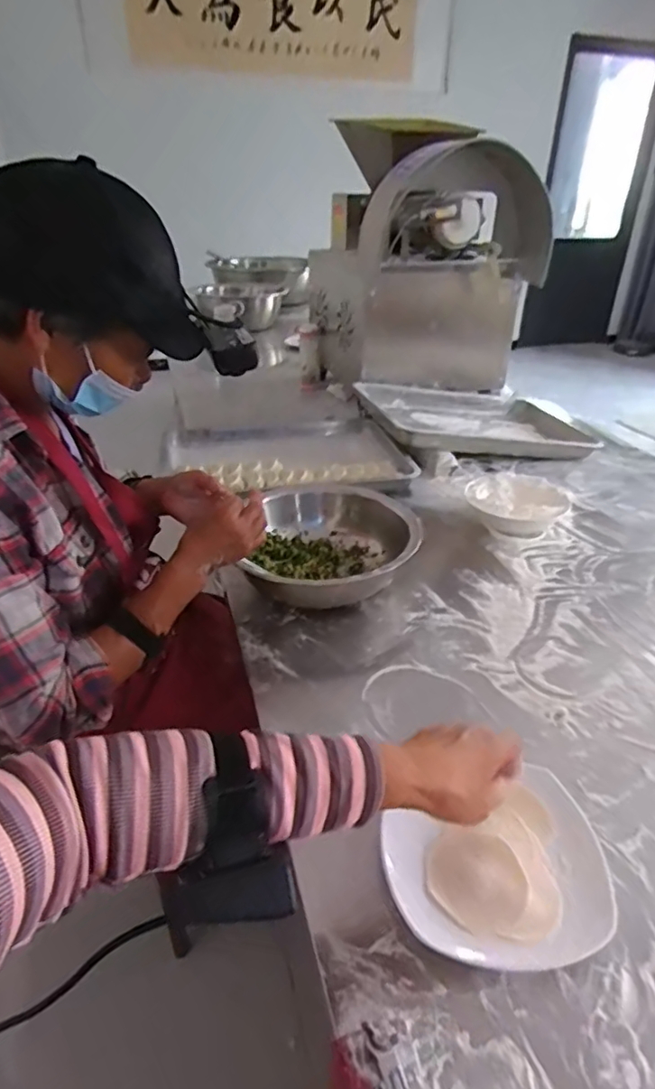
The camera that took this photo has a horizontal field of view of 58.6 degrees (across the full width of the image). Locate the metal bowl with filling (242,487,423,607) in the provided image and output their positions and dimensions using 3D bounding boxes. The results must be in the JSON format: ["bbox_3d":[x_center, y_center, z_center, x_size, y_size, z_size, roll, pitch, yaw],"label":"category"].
[{"bbox_3d":[0.011,0.002,0.863,0.223,0.087,0.264,2,32,1],"label":"metal bowl with filling"}]

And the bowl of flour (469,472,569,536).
[{"bbox_3d":[0.331,-0.069,1.023,0.158,0.055,0.150,1,32,-1],"label":"bowl of flour"}]

